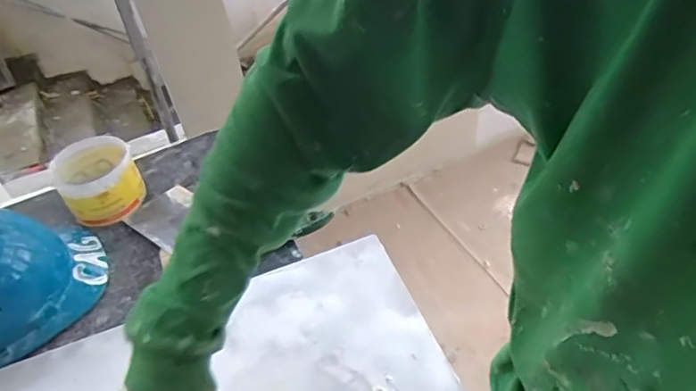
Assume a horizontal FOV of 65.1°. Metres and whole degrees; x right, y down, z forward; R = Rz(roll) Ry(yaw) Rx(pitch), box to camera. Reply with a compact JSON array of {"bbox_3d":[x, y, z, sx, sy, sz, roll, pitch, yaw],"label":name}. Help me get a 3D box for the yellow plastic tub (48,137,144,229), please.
[{"bbox_3d":[-0.385,-0.026,0.844,0.111,0.081,0.133,-28,47,-20],"label":"yellow plastic tub"}]

